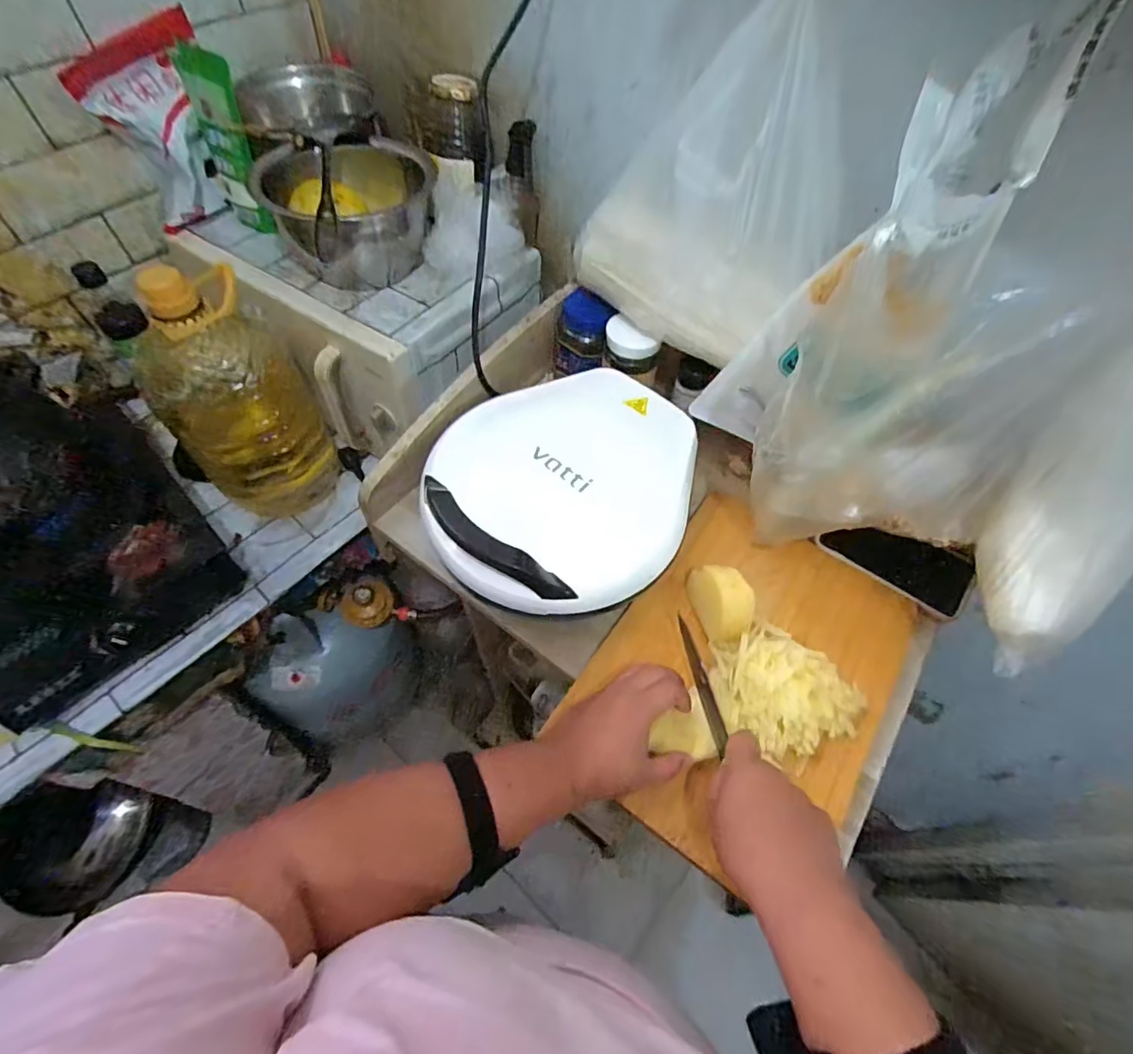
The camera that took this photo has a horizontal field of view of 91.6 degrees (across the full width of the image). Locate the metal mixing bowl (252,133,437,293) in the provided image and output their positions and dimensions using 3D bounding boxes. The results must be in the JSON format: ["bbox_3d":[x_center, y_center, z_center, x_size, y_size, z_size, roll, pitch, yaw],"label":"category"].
[{"bbox_3d":[-0.269,-0.401,0.697,0.189,0.119,0.189,2,58,-3],"label":"metal mixing bowl"}]

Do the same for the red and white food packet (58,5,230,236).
[{"bbox_3d":[-0.501,-0.510,0.709,0.070,0.179,0.176,27,60,12],"label":"red and white food packet"}]

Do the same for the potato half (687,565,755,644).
[{"bbox_3d":[0.153,0.075,0.544,0.045,0.059,0.077,-7,59,-9],"label":"potato half"}]

